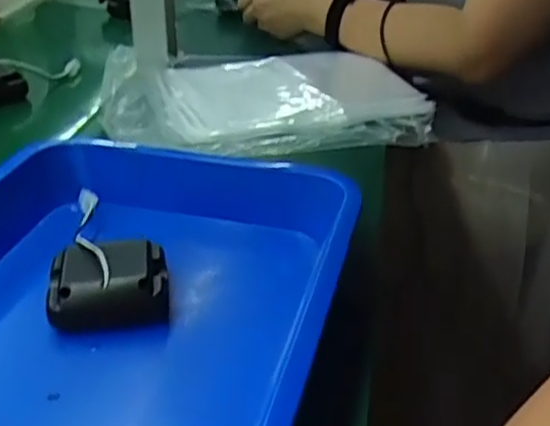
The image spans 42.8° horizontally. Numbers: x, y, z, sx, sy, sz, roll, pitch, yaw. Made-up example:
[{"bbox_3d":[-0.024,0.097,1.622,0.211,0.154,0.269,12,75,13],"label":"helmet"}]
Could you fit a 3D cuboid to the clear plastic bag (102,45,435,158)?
[{"bbox_3d":[-0.015,-0.123,0.729,0.316,0.027,0.243,-5,30,-10],"label":"clear plastic bag"}]

